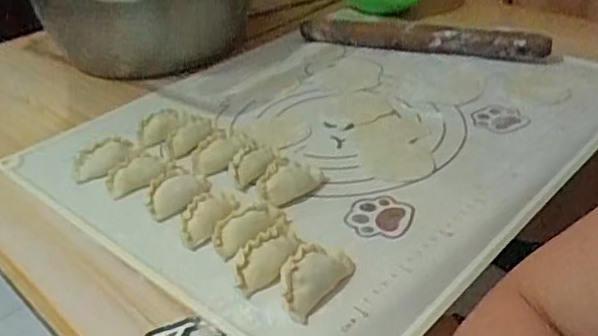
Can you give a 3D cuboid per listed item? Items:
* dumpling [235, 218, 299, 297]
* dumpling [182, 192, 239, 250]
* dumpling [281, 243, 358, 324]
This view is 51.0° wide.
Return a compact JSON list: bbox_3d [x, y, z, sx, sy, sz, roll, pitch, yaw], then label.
[{"bbox_3d":[-0.017,0.054,0.417,0.023,0.018,0.074,13,35,23],"label":"dumpling"},{"bbox_3d":[-0.066,0.033,0.457,0.023,0.018,0.060,11,34,21],"label":"dumpling"},{"bbox_3d":[0.009,0.067,0.393,0.029,0.020,0.062,19,37,31],"label":"dumpling"}]

